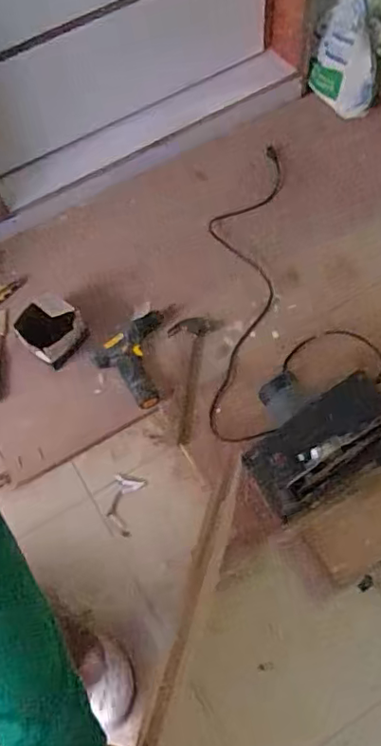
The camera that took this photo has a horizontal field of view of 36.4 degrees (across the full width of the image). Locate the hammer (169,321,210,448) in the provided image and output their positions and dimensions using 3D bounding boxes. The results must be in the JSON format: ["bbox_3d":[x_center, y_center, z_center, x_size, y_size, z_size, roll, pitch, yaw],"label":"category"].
[{"bbox_3d":[-0.020,0.011,1.264,0.095,0.029,0.287,7,65,9],"label":"hammer"}]

